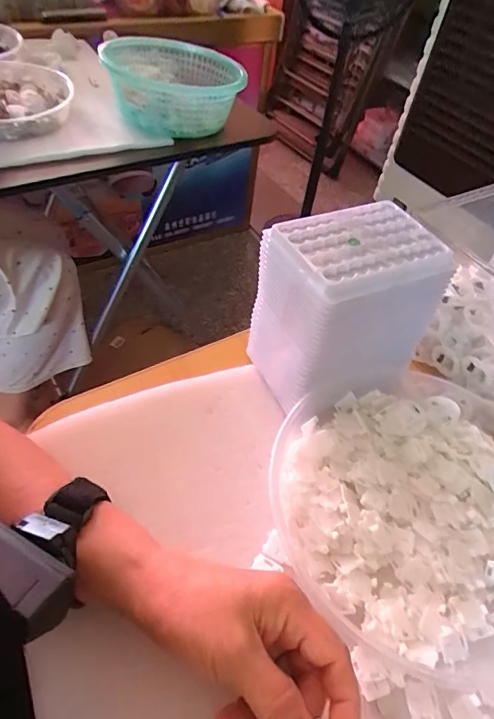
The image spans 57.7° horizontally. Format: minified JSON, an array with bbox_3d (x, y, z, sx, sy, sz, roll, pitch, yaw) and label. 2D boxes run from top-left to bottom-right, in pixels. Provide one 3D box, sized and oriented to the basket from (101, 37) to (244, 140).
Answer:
[{"bbox_3d":[-0.134,-0.485,0.792,0.219,0.092,0.251,-10,52,-16],"label":"basket"}]

